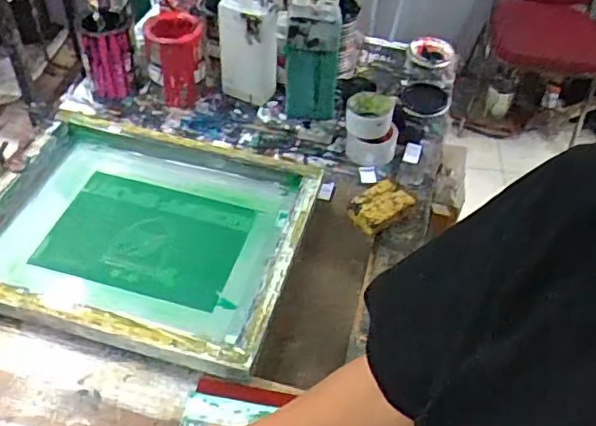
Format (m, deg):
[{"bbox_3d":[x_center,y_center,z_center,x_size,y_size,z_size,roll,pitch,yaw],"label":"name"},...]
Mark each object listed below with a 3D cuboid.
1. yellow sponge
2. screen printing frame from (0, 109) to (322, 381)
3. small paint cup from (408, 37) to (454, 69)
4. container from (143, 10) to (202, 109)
[{"bbox_3d":[0.142,-0.008,0.996,0.115,0.041,0.074,-25,53,-25],"label":"yellow sponge"},{"bbox_3d":[-0.244,0.012,0.946,0.499,0.046,0.430,13,47,9],"label":"screen printing frame"},{"bbox_3d":[0.312,-0.377,1.366,0.086,0.032,0.095,33,53,25],"label":"small paint cup"},{"bbox_3d":[-0.237,-0.295,1.151,0.105,0.147,0.122,-7,47,-10],"label":"container"}]

